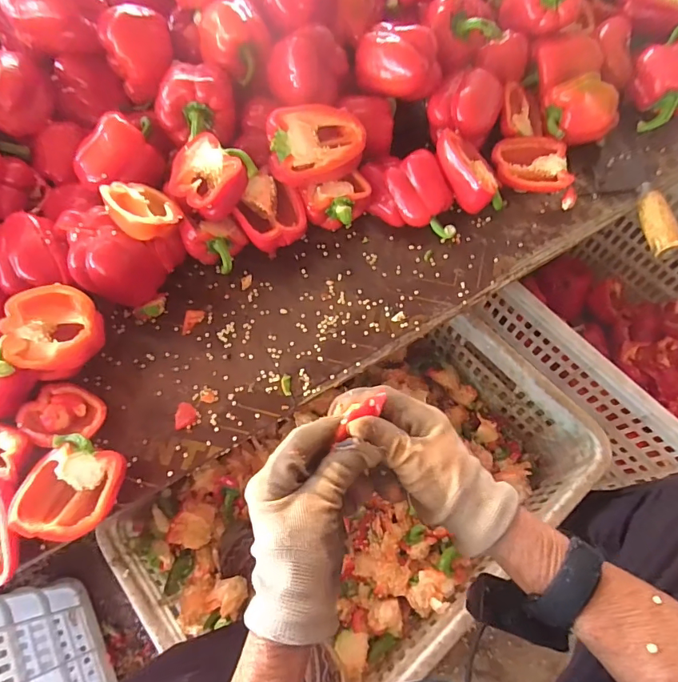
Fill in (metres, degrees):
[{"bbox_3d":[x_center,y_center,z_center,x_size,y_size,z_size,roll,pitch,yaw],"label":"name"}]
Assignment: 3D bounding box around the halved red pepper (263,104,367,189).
[{"bbox_3d":[-0.026,-0.225,0.525,0.108,0.033,0.081,-9,94,-20],"label":"halved red pepper"}]

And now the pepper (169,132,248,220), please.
[{"bbox_3d":[-0.150,-0.180,0.512,0.075,0.051,0.072,0,68,1],"label":"pepper"}]

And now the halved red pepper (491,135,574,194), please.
[{"bbox_3d":[0.242,-0.224,0.578,0.091,0.034,0.074,7,69,3],"label":"halved red pepper"}]

